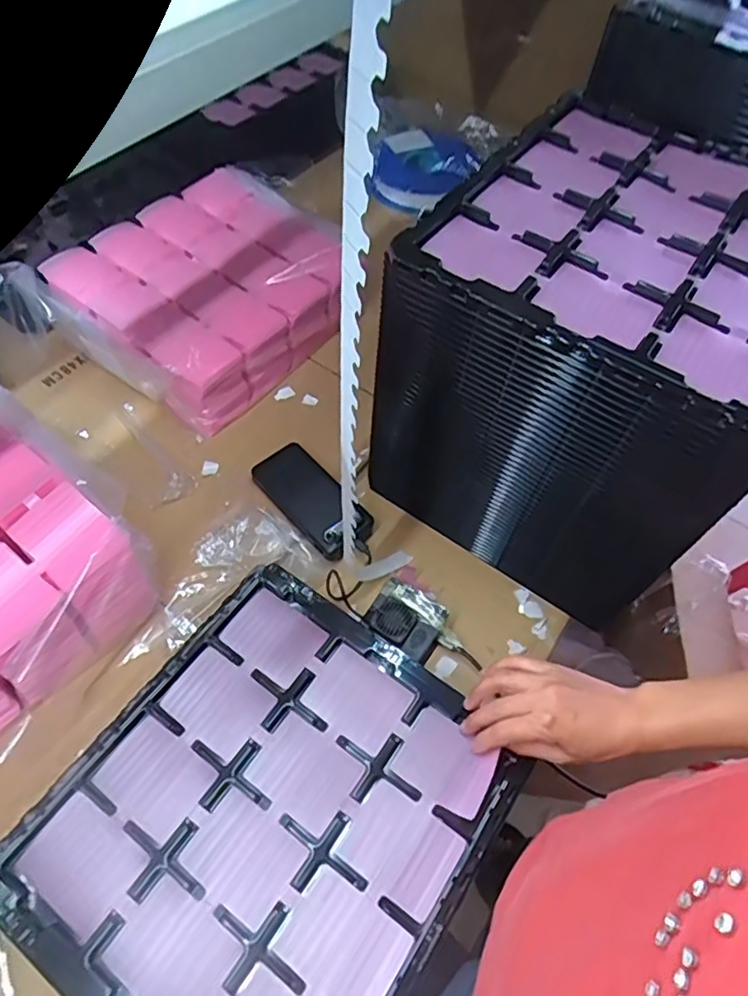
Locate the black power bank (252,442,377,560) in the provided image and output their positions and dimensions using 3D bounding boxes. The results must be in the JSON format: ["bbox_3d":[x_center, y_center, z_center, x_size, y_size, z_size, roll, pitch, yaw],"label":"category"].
[{"bbox_3d":[-0.077,-0.001,0.755,0.075,0.017,0.162,-37,67,-23],"label":"black power bank"}]

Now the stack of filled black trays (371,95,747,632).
[{"bbox_3d":[0.238,-0.147,0.686,0.335,0.328,0.404,32,61,16],"label":"stack of filled black trays"}]

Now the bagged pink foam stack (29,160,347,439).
[{"bbox_3d":[-0.233,-0.297,0.884,0.316,0.109,0.358,35,62,18],"label":"bagged pink foam stack"}]

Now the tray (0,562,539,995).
[{"bbox_3d":[-0.087,0.272,0.533,0.330,0.024,0.366,33,61,16],"label":"tray"}]

